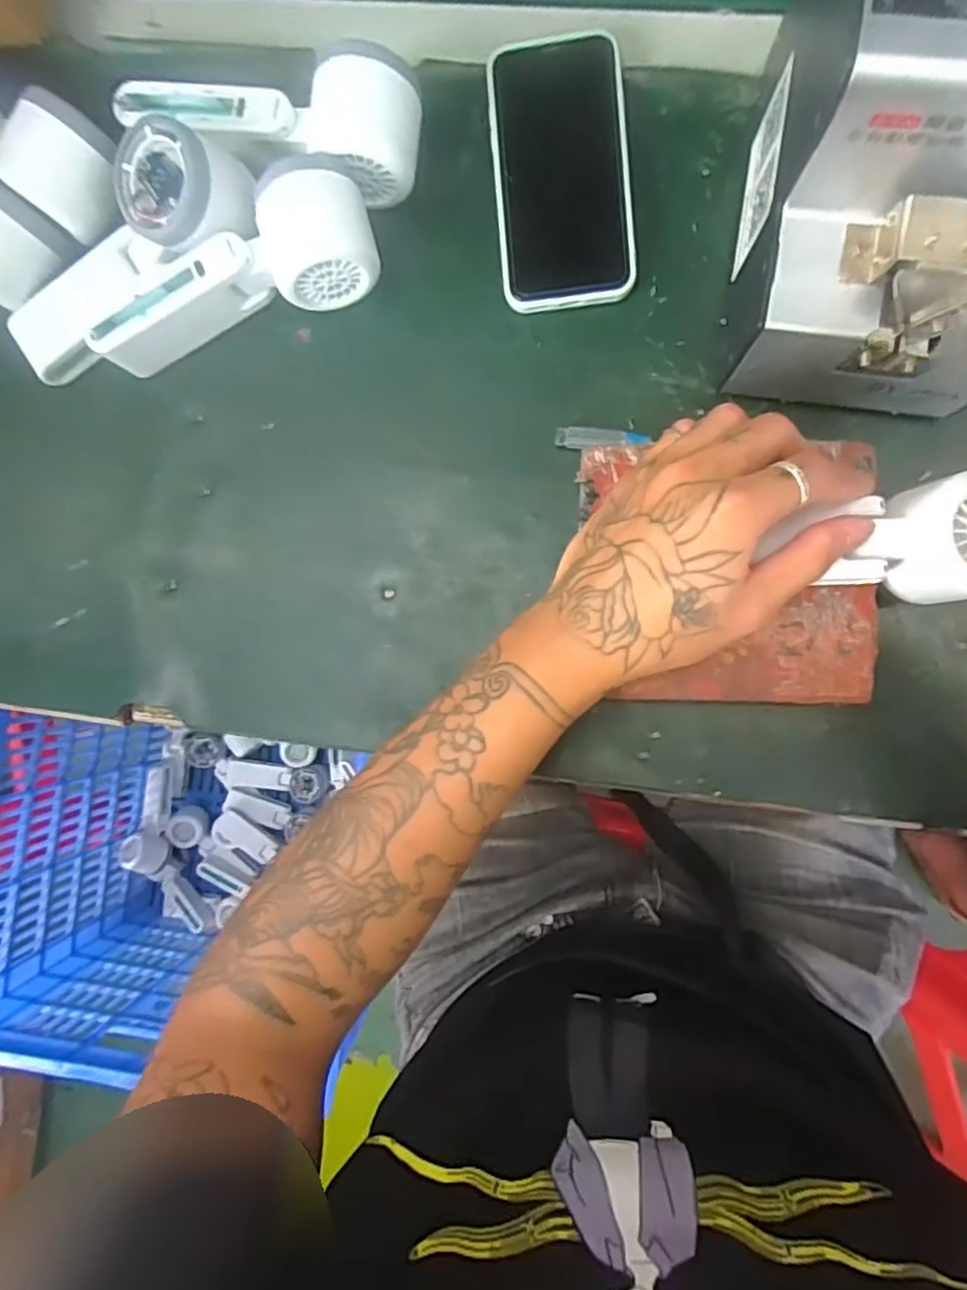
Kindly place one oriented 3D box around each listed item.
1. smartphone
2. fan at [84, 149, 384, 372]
[{"bbox_3d":[0.043,-0.264,0.372,0.074,0.008,0.145,-5,93,8],"label":"smartphone"},{"bbox_3d":[-0.143,-0.210,0.376,0.167,0.051,0.066,-13,87,4],"label":"fan"}]

